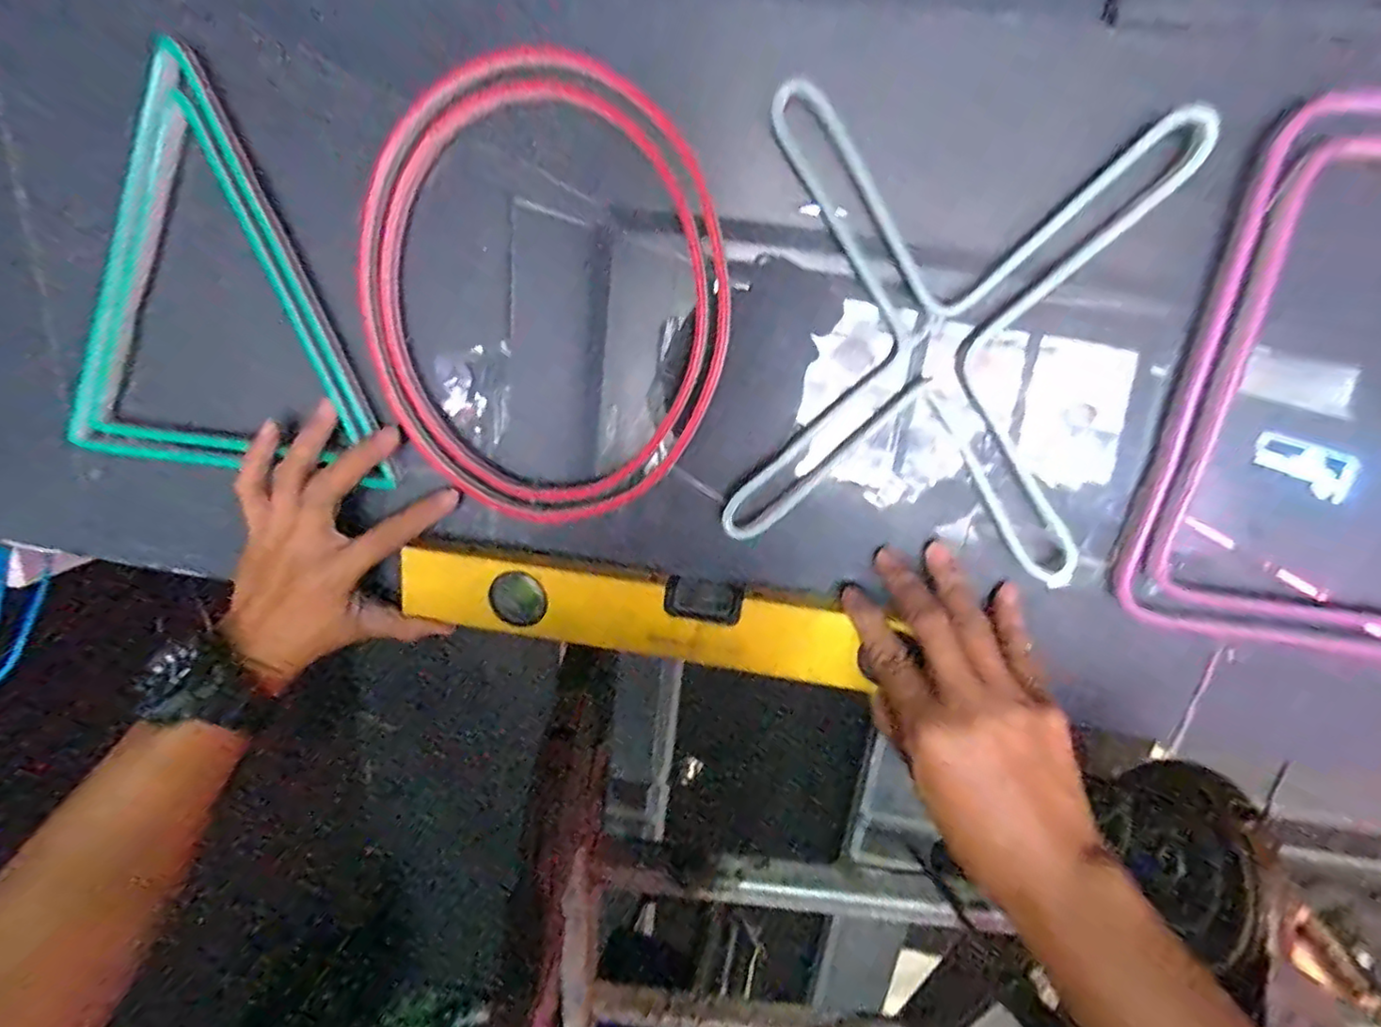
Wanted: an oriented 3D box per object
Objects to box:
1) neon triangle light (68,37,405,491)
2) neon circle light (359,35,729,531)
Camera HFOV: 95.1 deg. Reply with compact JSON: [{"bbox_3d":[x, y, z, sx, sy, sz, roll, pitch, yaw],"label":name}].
[{"bbox_3d":[-0.278,-0.130,0.363,0.204,0.219,0.023,8,19,6],"label":"neon triangle light"},{"bbox_3d":[-0.082,-0.113,0.356,0.200,0.244,0.020,6,19,0],"label":"neon circle light"}]

